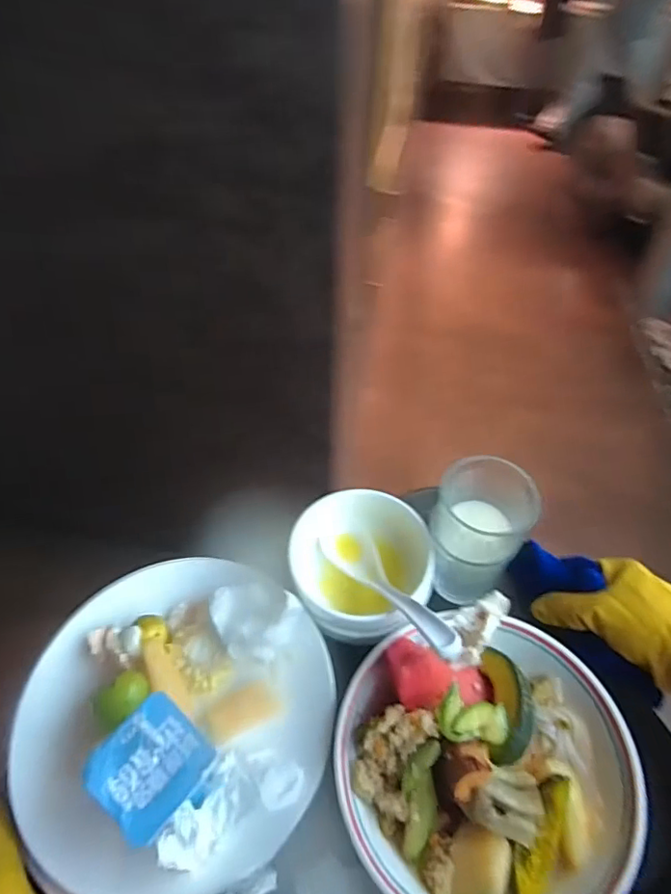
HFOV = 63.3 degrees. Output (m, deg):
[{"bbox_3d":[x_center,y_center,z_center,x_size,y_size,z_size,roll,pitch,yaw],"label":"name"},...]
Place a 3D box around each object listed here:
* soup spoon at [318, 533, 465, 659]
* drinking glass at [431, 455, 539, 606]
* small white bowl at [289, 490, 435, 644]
[{"bbox_3d":[0.040,0.105,0.416,0.041,0.041,0.159,-24,21,-17],"label":"soup spoon"},{"bbox_3d":[0.116,0.070,0.442,0.073,0.124,0.072,-2,47,3],"label":"drinking glass"},{"bbox_3d":[0.021,0.105,0.476,0.112,0.087,0.096,-12,47,-7],"label":"small white bowl"}]

